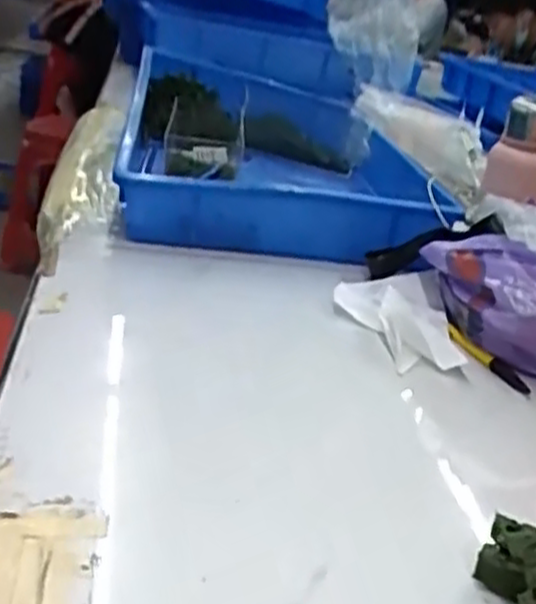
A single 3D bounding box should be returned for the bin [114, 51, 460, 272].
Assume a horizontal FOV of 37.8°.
[{"bbox_3d":[0.005,-0.196,0.975,0.346,0.109,0.508,7,24,-7],"label":"bin"}]

